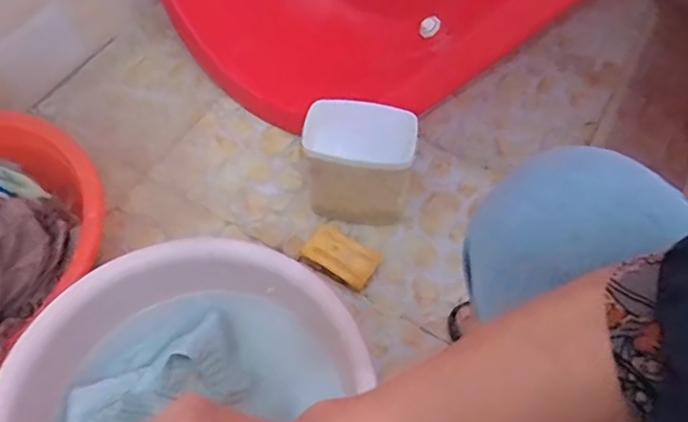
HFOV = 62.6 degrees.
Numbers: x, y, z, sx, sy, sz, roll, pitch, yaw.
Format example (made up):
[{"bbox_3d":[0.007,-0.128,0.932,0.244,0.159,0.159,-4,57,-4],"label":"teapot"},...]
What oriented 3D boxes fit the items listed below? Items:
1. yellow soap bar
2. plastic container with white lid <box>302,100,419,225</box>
[{"bbox_3d":[-0.004,0.063,0.829,0.106,0.026,0.071,26,63,14],"label":"yellow soap bar"},{"bbox_3d":[0.021,-0.066,0.821,0.156,0.160,0.100,1,60,1],"label":"plastic container with white lid"}]

